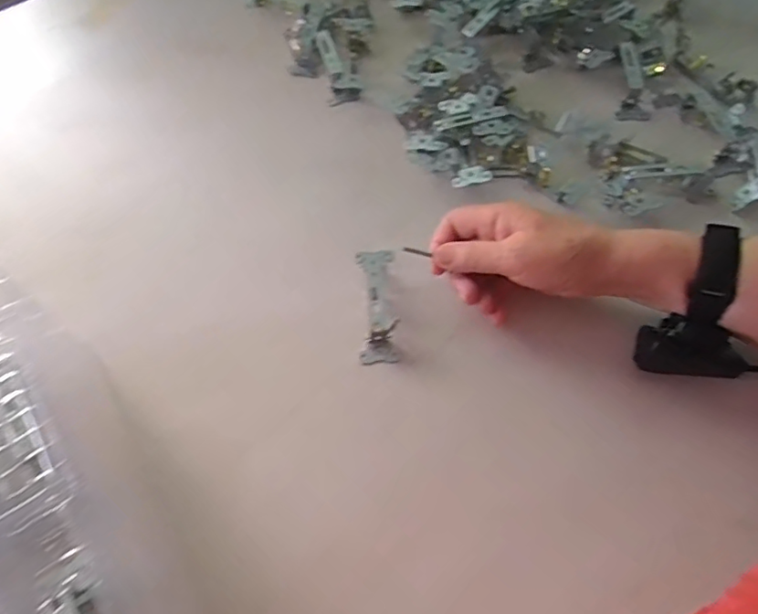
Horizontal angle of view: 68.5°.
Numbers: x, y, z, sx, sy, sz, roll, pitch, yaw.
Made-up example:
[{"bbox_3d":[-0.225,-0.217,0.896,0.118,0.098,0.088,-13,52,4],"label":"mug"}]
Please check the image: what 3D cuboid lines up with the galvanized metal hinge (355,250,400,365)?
[{"bbox_3d":[-0.001,-0.007,0.466,0.032,0.020,0.107,-4,64,-1],"label":"galvanized metal hinge"}]

